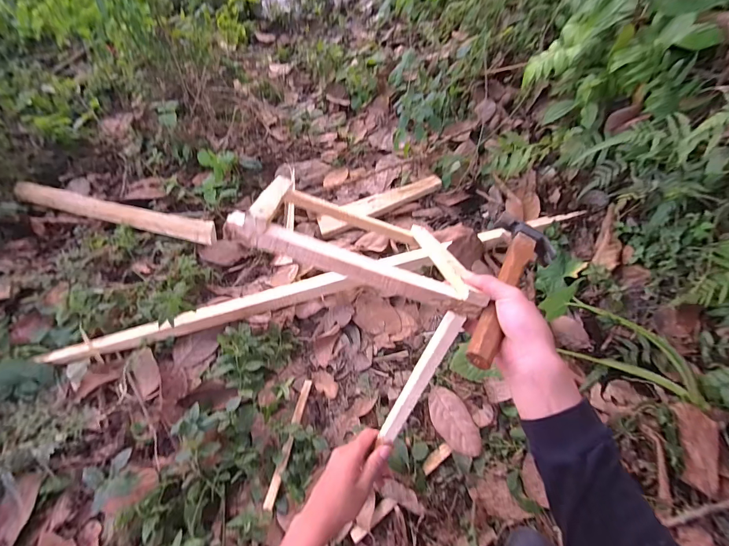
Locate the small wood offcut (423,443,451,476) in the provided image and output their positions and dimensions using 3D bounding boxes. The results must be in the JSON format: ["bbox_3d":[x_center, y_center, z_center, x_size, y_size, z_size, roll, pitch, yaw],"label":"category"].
[{"bbox_3d":[0.129,0.331,0.617,0.060,0.012,0.020,-35,64,-15],"label":"small wood offcut"}]

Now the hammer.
[{"bbox_3d":[0.176,0.010,0.423,0.085,0.029,0.282,27,44,17],"label":"hammer"}]

